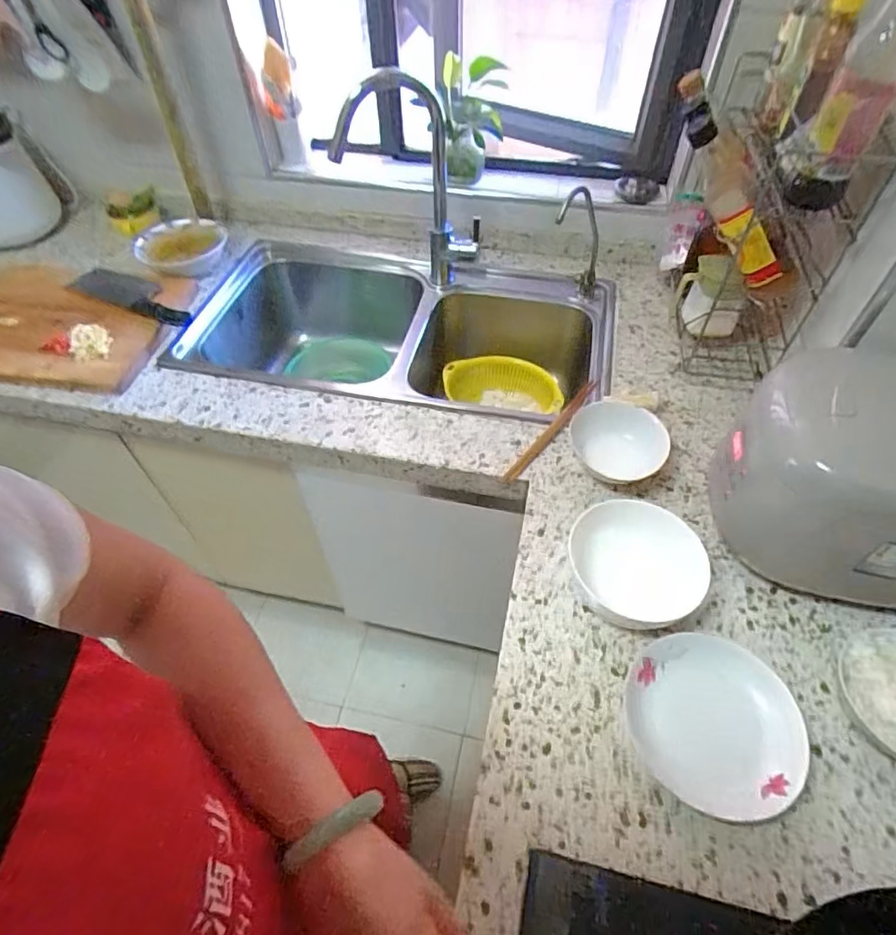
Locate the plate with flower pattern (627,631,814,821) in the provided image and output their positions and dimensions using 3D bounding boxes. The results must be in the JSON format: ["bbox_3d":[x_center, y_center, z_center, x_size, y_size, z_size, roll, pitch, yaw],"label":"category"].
[{"bbox_3d":[0.267,0.256,0.554,0.156,0.031,0.161,7,53,7],"label":"plate with flower pattern"}]

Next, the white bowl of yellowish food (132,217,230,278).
[{"bbox_3d":[-0.522,-0.436,1.081,0.169,0.052,0.148,-35,59,-22],"label":"white bowl of yellowish food"}]

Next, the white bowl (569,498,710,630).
[{"bbox_3d":[0.223,0.108,0.645,0.130,0.069,0.133,-1,52,2],"label":"white bowl"}]

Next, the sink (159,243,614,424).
[{"bbox_3d":[-0.089,-0.201,1.061,0.736,0.225,0.389,8,53,8],"label":"sink"}]

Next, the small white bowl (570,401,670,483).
[{"bbox_3d":[0.234,-0.031,0.765,0.114,0.063,0.136,-20,54,-12],"label":"small white bowl"}]

